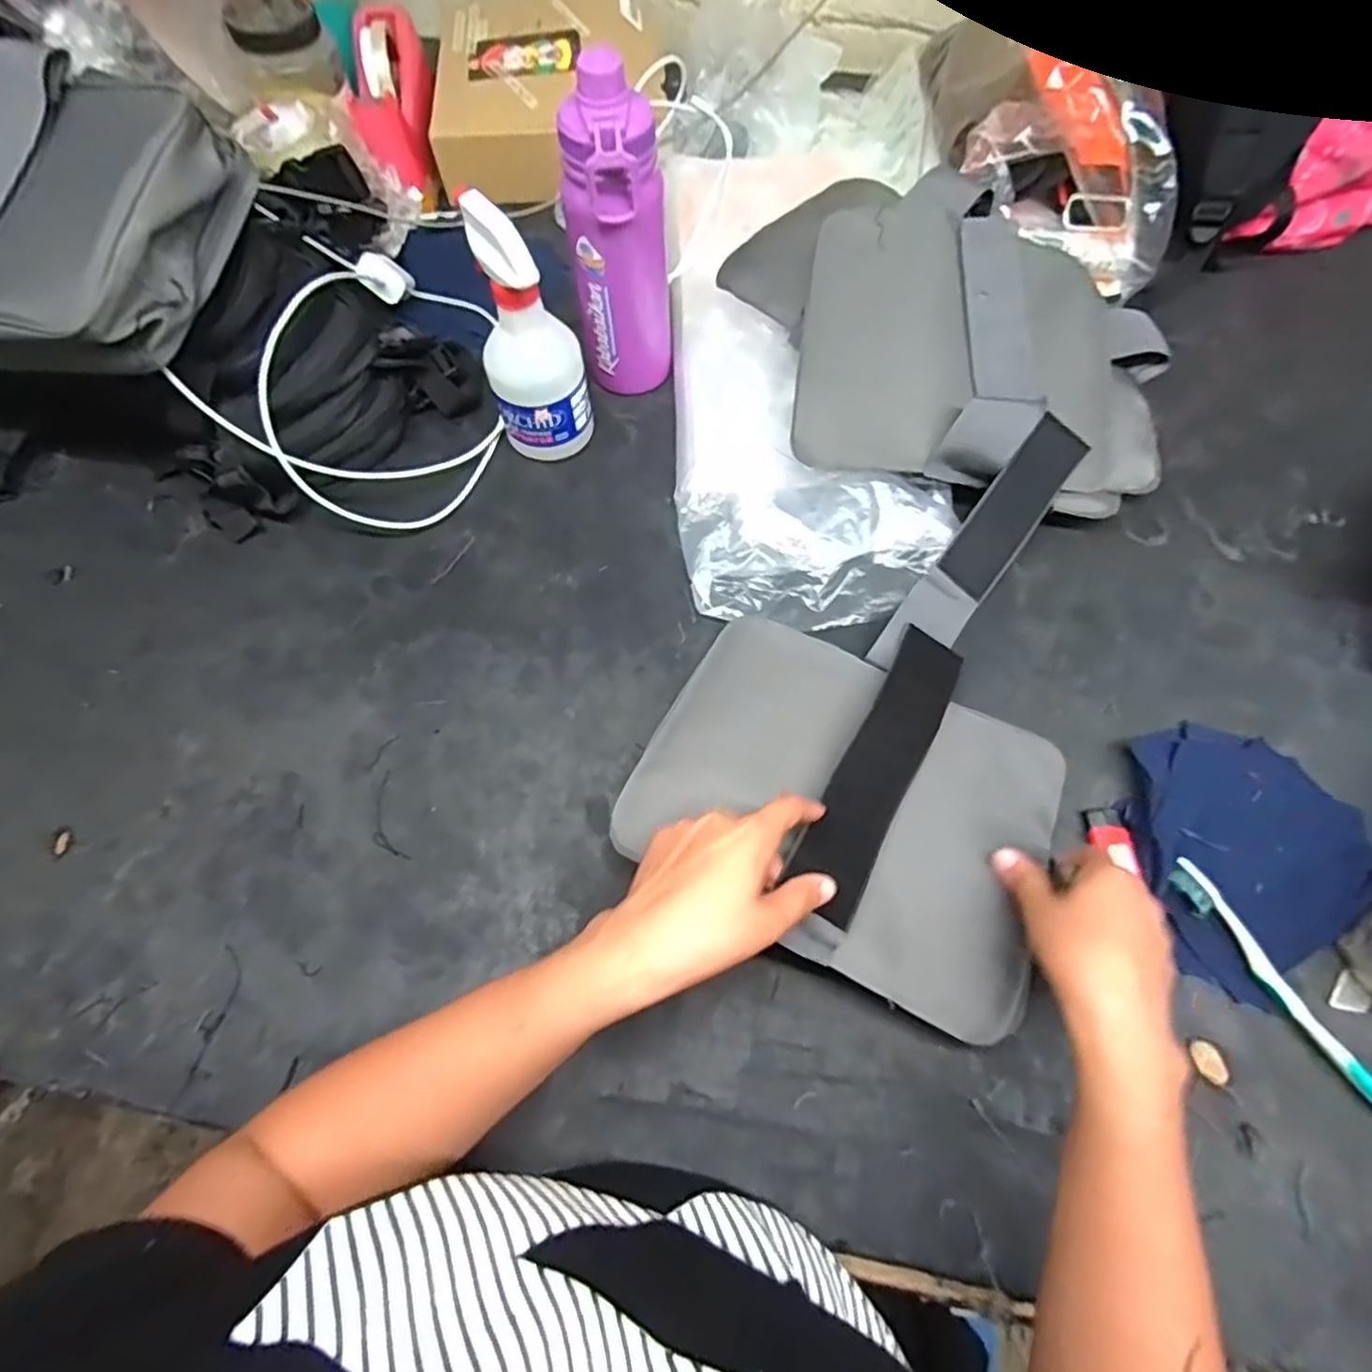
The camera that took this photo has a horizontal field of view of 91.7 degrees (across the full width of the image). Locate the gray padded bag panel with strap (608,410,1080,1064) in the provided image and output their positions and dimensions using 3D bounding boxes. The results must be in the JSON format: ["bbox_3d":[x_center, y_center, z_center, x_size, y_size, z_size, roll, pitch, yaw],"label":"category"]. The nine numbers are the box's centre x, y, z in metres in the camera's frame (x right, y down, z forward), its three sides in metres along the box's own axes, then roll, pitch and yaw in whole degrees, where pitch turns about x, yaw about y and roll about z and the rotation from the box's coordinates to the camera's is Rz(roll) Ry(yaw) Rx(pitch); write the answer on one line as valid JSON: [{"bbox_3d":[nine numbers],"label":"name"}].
[{"bbox_3d":[0.156,-0.012,0.476,0.261,0.048,0.413,25,69,12],"label":"gray padded bag panel with strap"}]

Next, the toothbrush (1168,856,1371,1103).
[{"bbox_3d":[0.368,0.188,0.409,0.018,0.015,0.177,-30,69,-11],"label":"toothbrush"}]

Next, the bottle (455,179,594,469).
[{"bbox_3d":[-0.125,-0.271,0.530,0.074,0.188,0.067,-17,67,-6],"label":"bottle"}]

